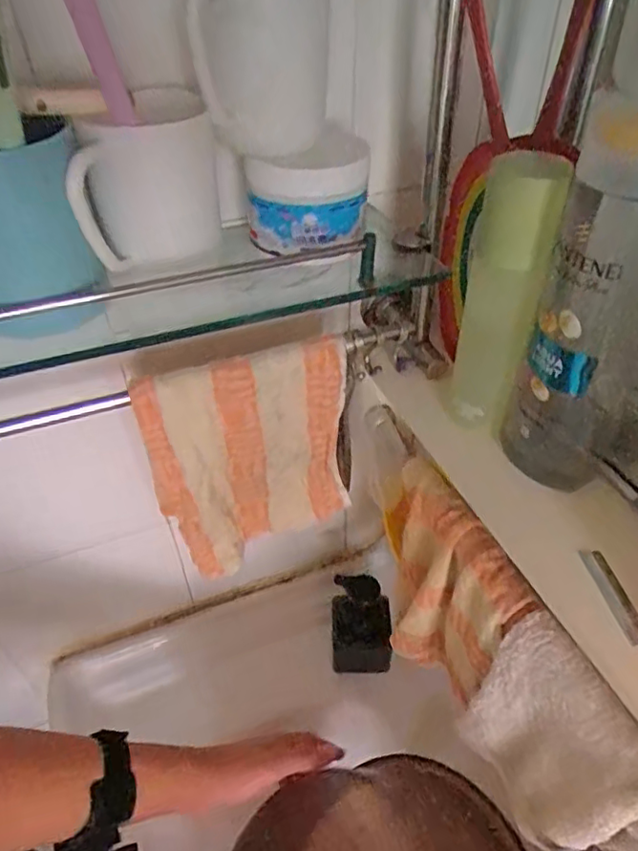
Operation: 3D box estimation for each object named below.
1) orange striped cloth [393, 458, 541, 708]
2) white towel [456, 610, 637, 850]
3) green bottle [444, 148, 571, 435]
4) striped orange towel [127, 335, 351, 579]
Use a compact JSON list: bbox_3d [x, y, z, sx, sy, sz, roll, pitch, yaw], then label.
[{"bbox_3d":[0.098,0.141,0.493,0.053,0.176,0.158,-17,46,-16],"label":"orange striped cloth"},{"bbox_3d":[0.158,0.218,0.378,0.047,0.138,0.132,-18,46,-17],"label":"white towel"},{"bbox_3d":[0.110,-0.073,0.356,0.032,0.180,0.040,-6,44,-5],"label":"green bottle"},{"bbox_3d":[-0.050,0.034,0.477,0.161,0.194,0.044,-15,45,-14],"label":"striped orange towel"}]

